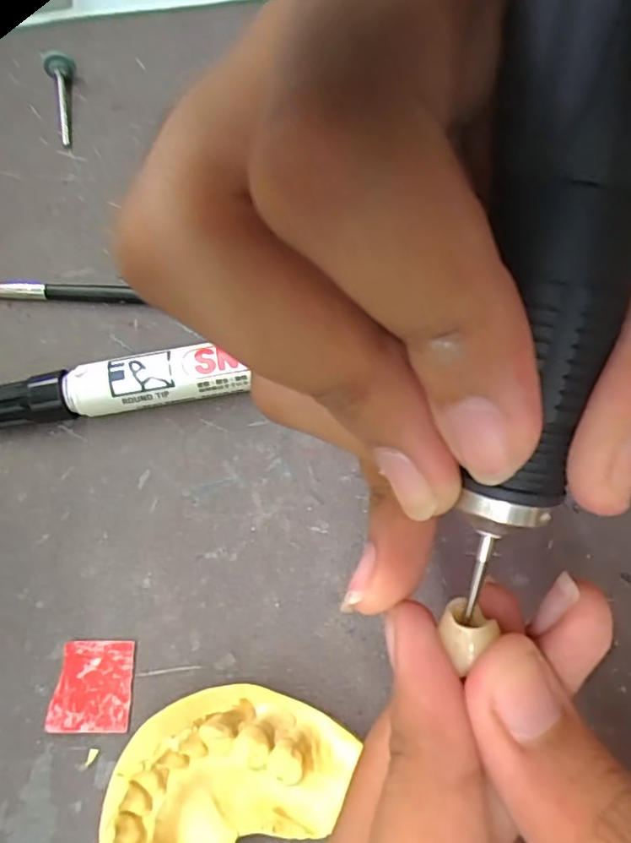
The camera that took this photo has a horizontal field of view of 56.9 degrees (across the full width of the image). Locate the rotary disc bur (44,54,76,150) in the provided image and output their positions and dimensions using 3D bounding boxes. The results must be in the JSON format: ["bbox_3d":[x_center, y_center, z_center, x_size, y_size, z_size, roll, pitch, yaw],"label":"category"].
[{"bbox_3d":[-0.093,-0.120,0.216,0.011,0.012,0.037,-17,66,-5],"label":"rotary disc bur"}]

